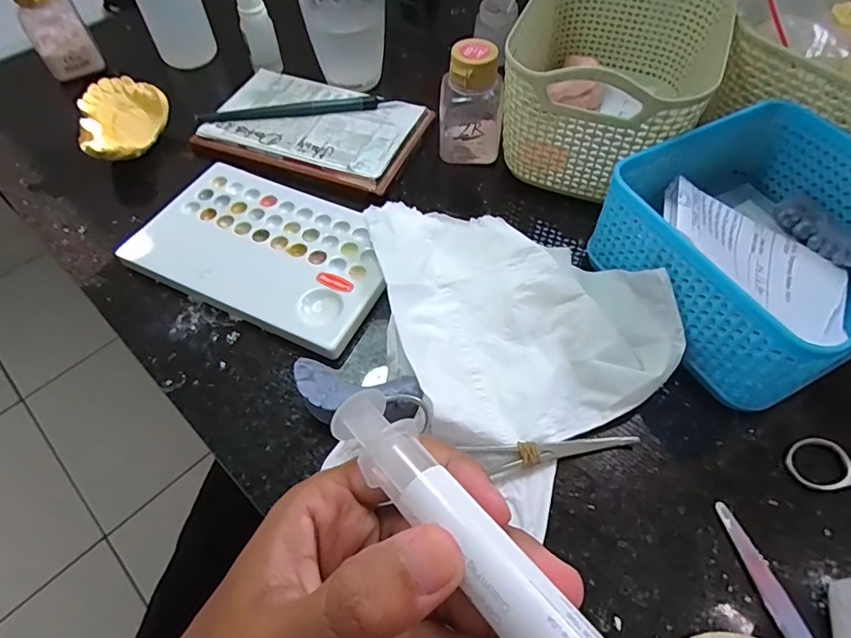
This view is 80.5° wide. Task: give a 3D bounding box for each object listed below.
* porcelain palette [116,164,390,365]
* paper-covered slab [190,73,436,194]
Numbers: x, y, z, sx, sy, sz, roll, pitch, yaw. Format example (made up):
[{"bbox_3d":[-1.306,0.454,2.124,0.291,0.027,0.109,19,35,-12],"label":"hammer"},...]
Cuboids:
[{"bbox_3d":[-0.095,-0.043,0.302,0.153,0.009,0.094,25,60,17],"label":"porcelain palette"},{"bbox_3d":[-0.082,-0.139,0.363,0.149,0.011,0.094,17,58,12],"label":"paper-covered slab"}]

